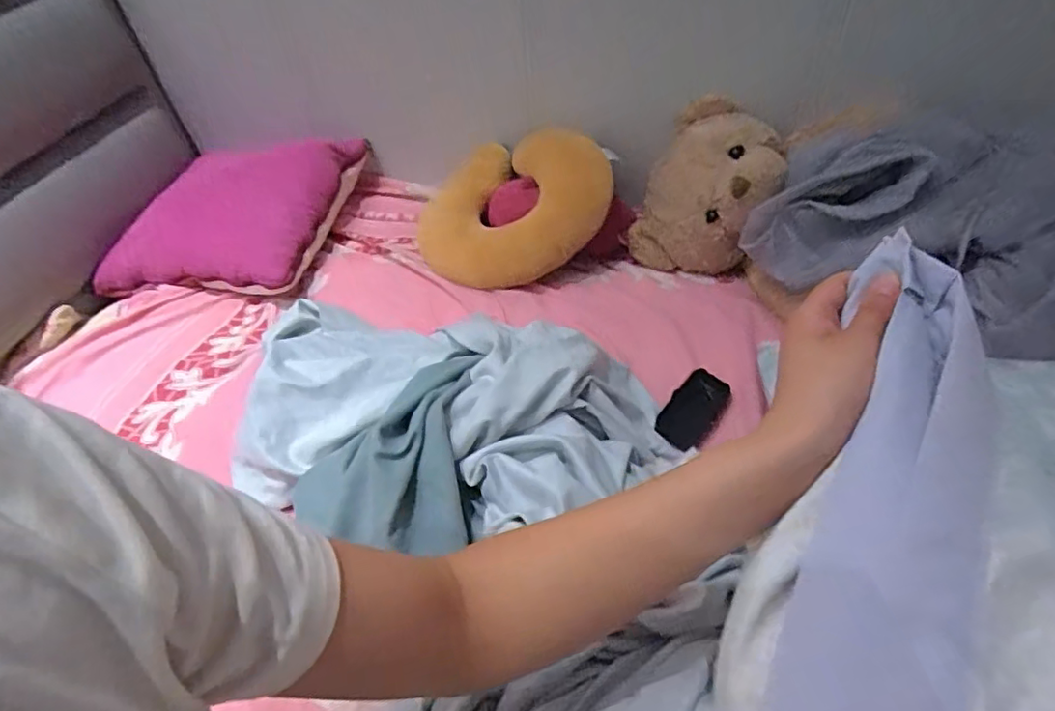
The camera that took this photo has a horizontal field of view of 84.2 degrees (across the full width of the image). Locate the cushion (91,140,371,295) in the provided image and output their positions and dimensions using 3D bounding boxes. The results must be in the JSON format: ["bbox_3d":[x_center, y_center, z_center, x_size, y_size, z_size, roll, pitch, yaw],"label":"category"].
[{"bbox_3d":[-0.465,-0.237,0.951,0.330,0.116,0.325,6,48,10],"label":"cushion"}]

